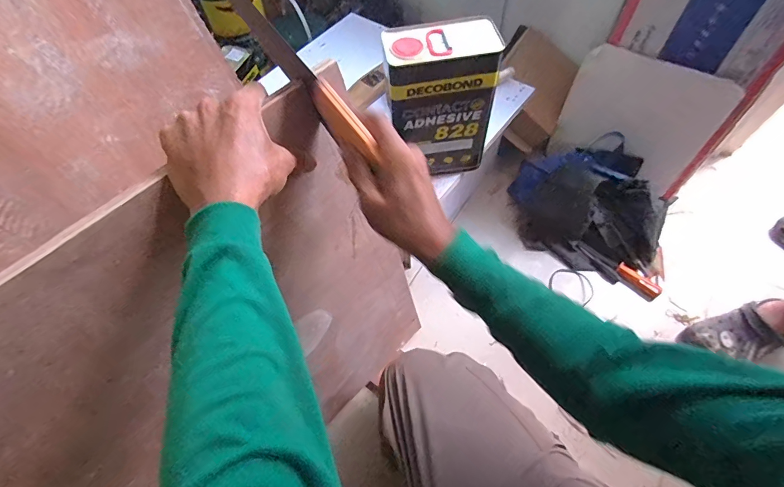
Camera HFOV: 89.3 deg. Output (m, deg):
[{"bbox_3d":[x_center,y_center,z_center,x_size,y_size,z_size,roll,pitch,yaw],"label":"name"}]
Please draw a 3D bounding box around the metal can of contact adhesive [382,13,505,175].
[{"bbox_3d":[0.076,-0.230,0.655,0.164,0.225,0.100,-4,59,0],"label":"metal can of contact adhesive"}]

